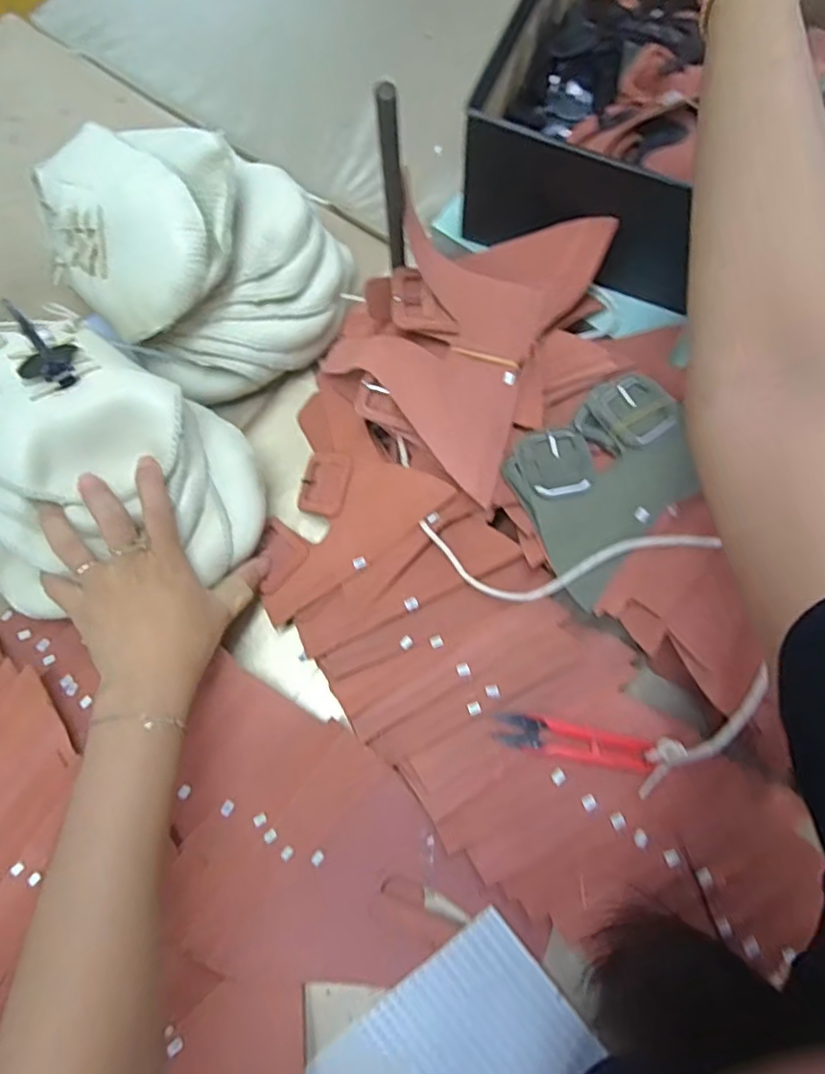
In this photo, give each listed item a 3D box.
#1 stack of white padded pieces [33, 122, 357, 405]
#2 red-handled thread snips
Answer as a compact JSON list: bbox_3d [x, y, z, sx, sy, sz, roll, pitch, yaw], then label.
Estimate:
[{"bbox_3d":[-0.173,-0.227,0.480,0.231,0.113,0.173,39,78,12],"label":"stack of white padded pieces"},{"bbox_3d":[0.102,0.131,0.404,0.097,0.008,0.022,9,74,4],"label":"red-handled thread snips"}]

